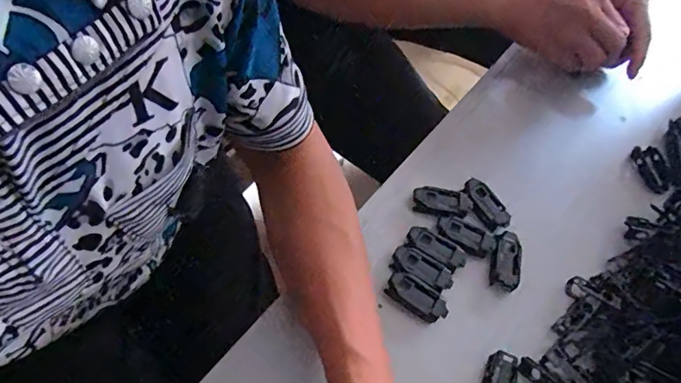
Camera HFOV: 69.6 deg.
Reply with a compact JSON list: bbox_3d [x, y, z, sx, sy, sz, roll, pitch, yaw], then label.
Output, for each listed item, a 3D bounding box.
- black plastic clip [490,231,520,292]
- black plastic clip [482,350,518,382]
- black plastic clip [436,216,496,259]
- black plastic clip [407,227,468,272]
[{"bbox_3d":[0.137,0.057,0.403,0.023,0.007,0.048,19,64,5],"label":"black plastic clip"},{"bbox_3d":[0.117,0.141,0.362,0.023,0.006,0.043,22,64,7],"label":"black plastic clip"},{"bbox_3d":[0.103,0.038,0.407,0.049,0.007,0.024,26,65,9],"label":"black plastic clip"},{"bbox_3d":[0.079,0.046,0.398,0.050,0.005,0.022,30,66,11],"label":"black plastic clip"}]

